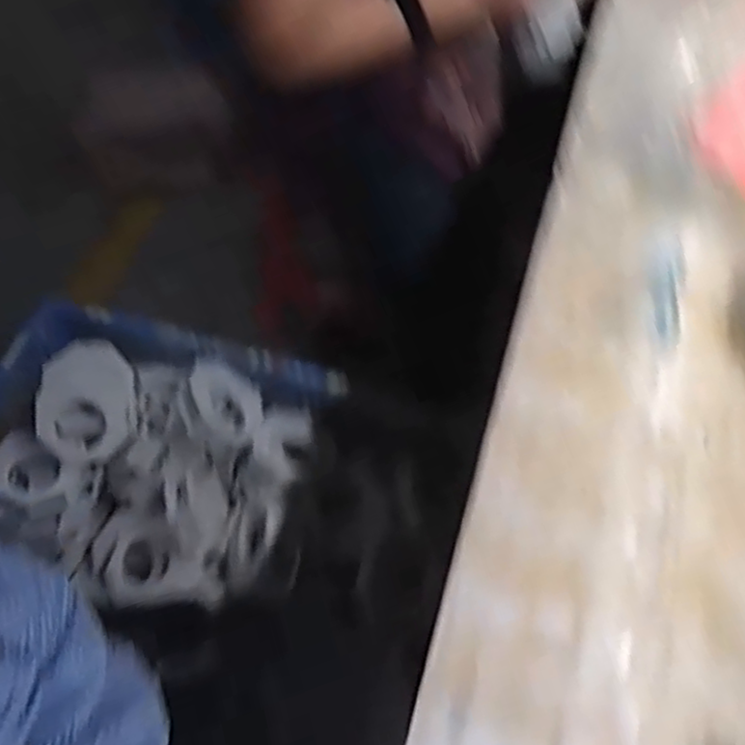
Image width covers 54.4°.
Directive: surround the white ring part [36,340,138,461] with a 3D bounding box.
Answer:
[{"bbox_3d":[-0.360,0.034,0.920,0.114,0.025,0.149,-1,83,-10],"label":"white ring part"}]

